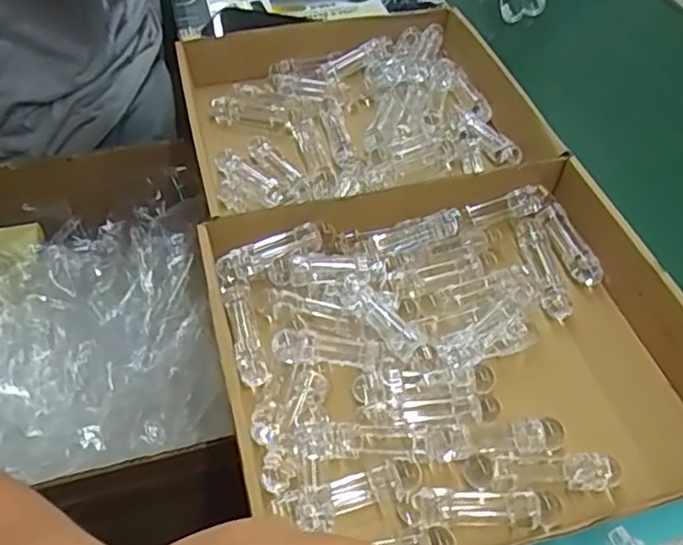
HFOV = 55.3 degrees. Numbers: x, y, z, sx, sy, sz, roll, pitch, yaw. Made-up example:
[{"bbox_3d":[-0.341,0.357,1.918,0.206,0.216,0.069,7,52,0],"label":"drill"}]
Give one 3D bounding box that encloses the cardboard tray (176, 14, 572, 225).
[{"bbox_3d":[0.013,-0.152,0.640,0.316,0.060,0.282,-11,51,-10],"label":"cardboard tray"}]

